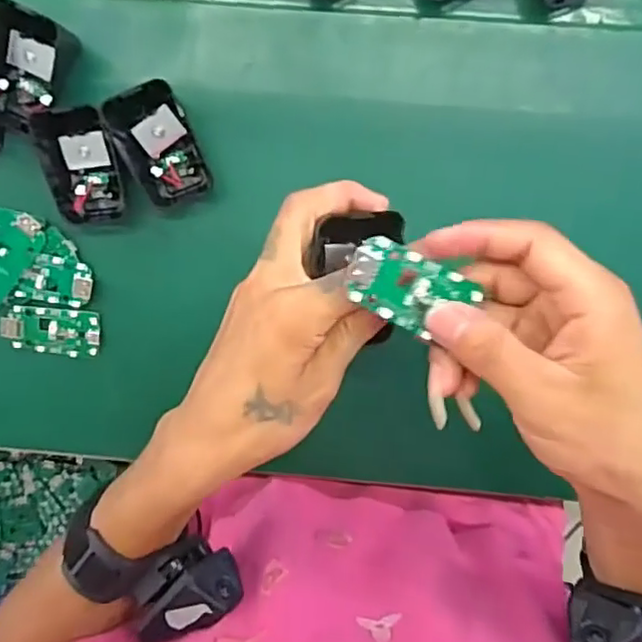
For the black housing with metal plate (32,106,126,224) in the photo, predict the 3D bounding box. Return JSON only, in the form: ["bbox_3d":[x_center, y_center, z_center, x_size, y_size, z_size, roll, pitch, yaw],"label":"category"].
[{"bbox_3d":[-0.143,-0.092,0.376,0.044,0.026,0.066,-18,113,-3],"label":"black housing with metal plate"}]

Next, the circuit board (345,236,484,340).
[{"bbox_3d":[0.039,-0.013,0.267,0.059,0.005,0.032,28,95,-20],"label":"circuit board"}]

